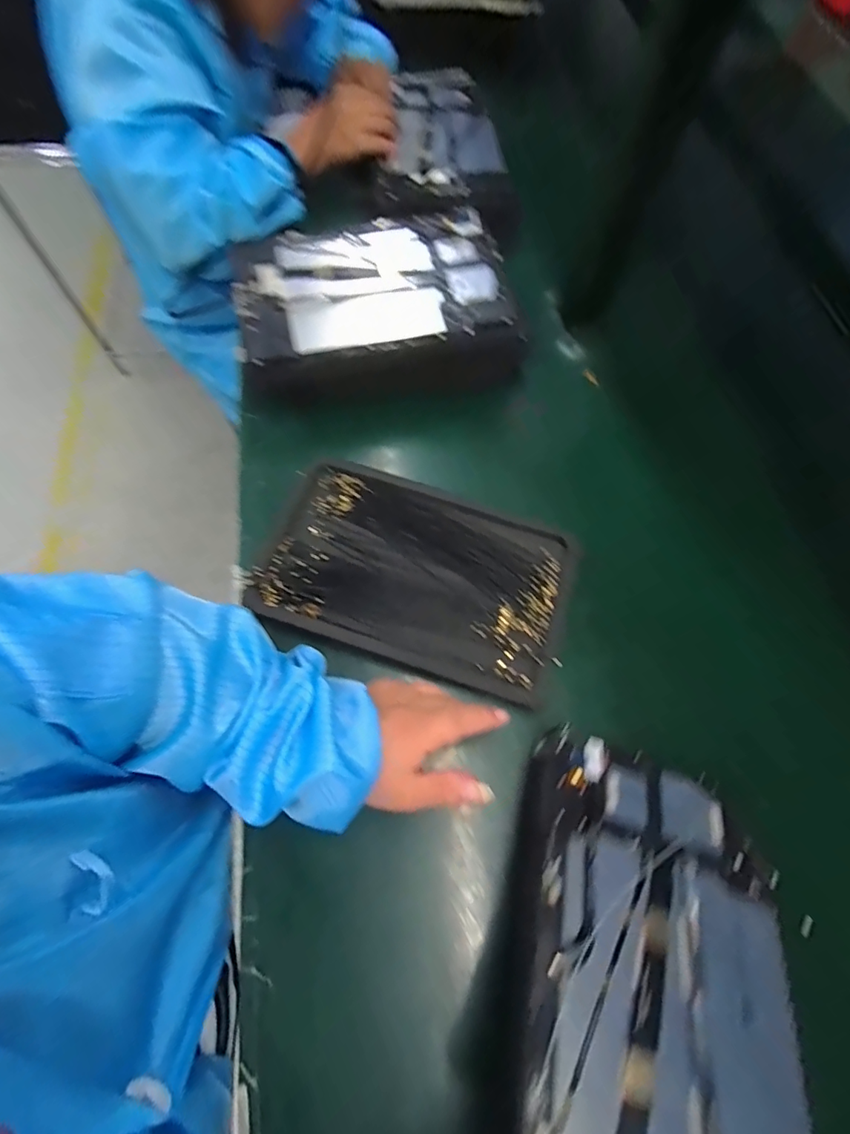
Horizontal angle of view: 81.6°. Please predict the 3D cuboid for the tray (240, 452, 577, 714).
[{"bbox_3d":[-0.008,0.009,0.405,0.241,0.011,0.164,19,67,7],"label":"tray"}]

